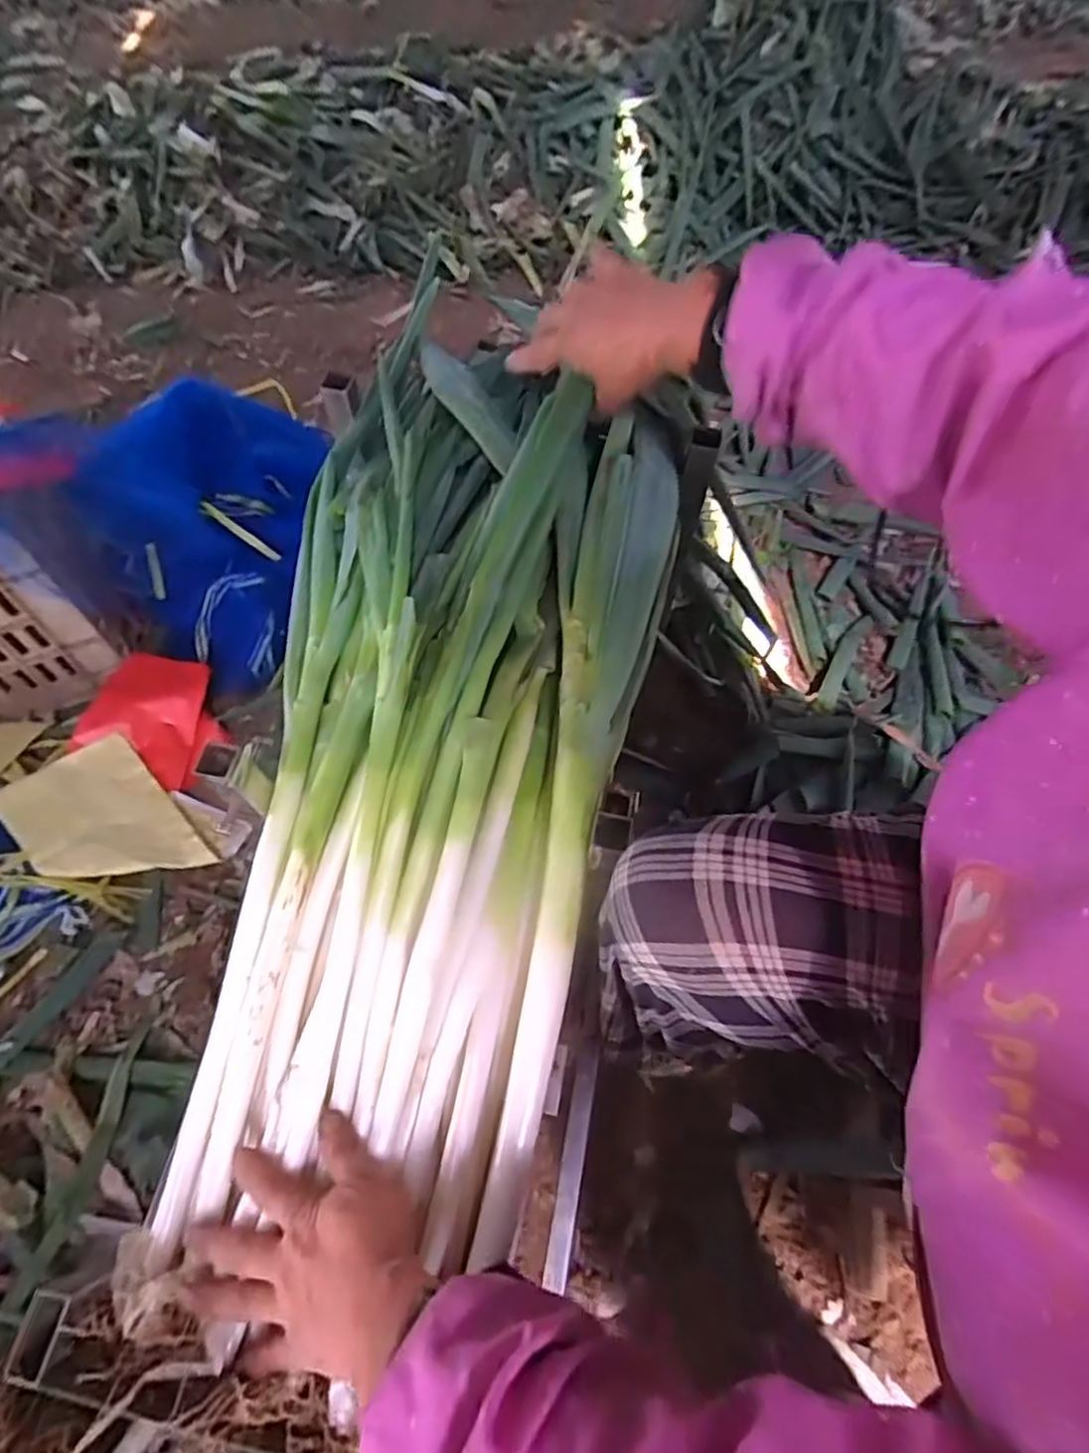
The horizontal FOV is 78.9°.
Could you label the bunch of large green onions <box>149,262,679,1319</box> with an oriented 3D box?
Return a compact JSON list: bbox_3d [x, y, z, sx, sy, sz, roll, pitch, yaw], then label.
[{"bbox_3d":[-0.078,0.017,0.493,0.281,0.073,0.715,9,78,4],"label":"bunch of large green onions"}]

